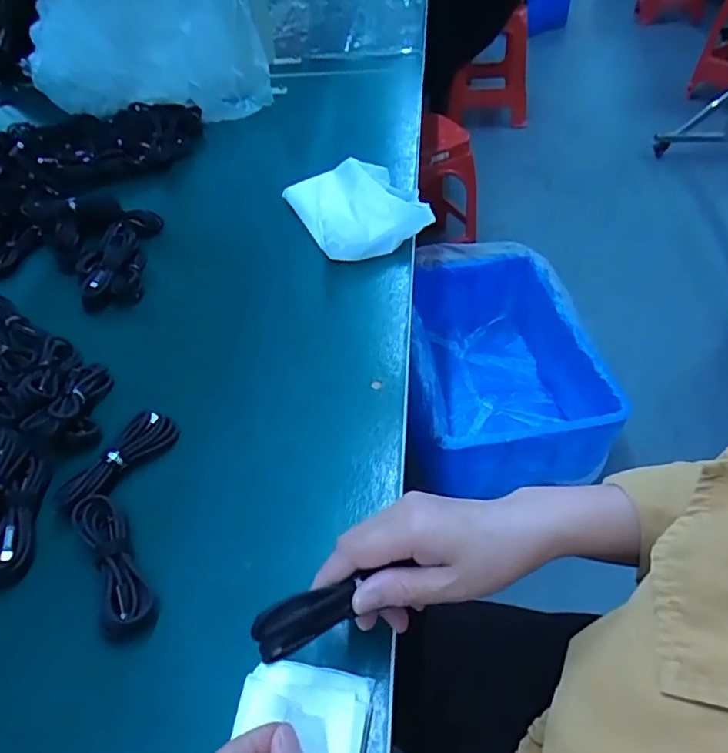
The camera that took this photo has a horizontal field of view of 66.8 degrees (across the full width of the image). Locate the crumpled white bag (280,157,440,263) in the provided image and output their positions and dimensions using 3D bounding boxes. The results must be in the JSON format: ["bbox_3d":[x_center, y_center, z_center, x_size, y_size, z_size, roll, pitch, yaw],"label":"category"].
[{"bbox_3d":[-0.006,-0.216,0.704,0.150,0.061,0.180,-19,47,-13],"label":"crumpled white bag"}]

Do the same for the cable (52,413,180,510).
[{"bbox_3d":[-0.206,0.072,0.467,0.030,0.025,0.107,22,51,24],"label":"cable"}]

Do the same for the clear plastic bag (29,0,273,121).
[{"bbox_3d":[-0.348,-0.533,0.882,0.382,0.222,0.151,15,49,18],"label":"clear plastic bag"}]

